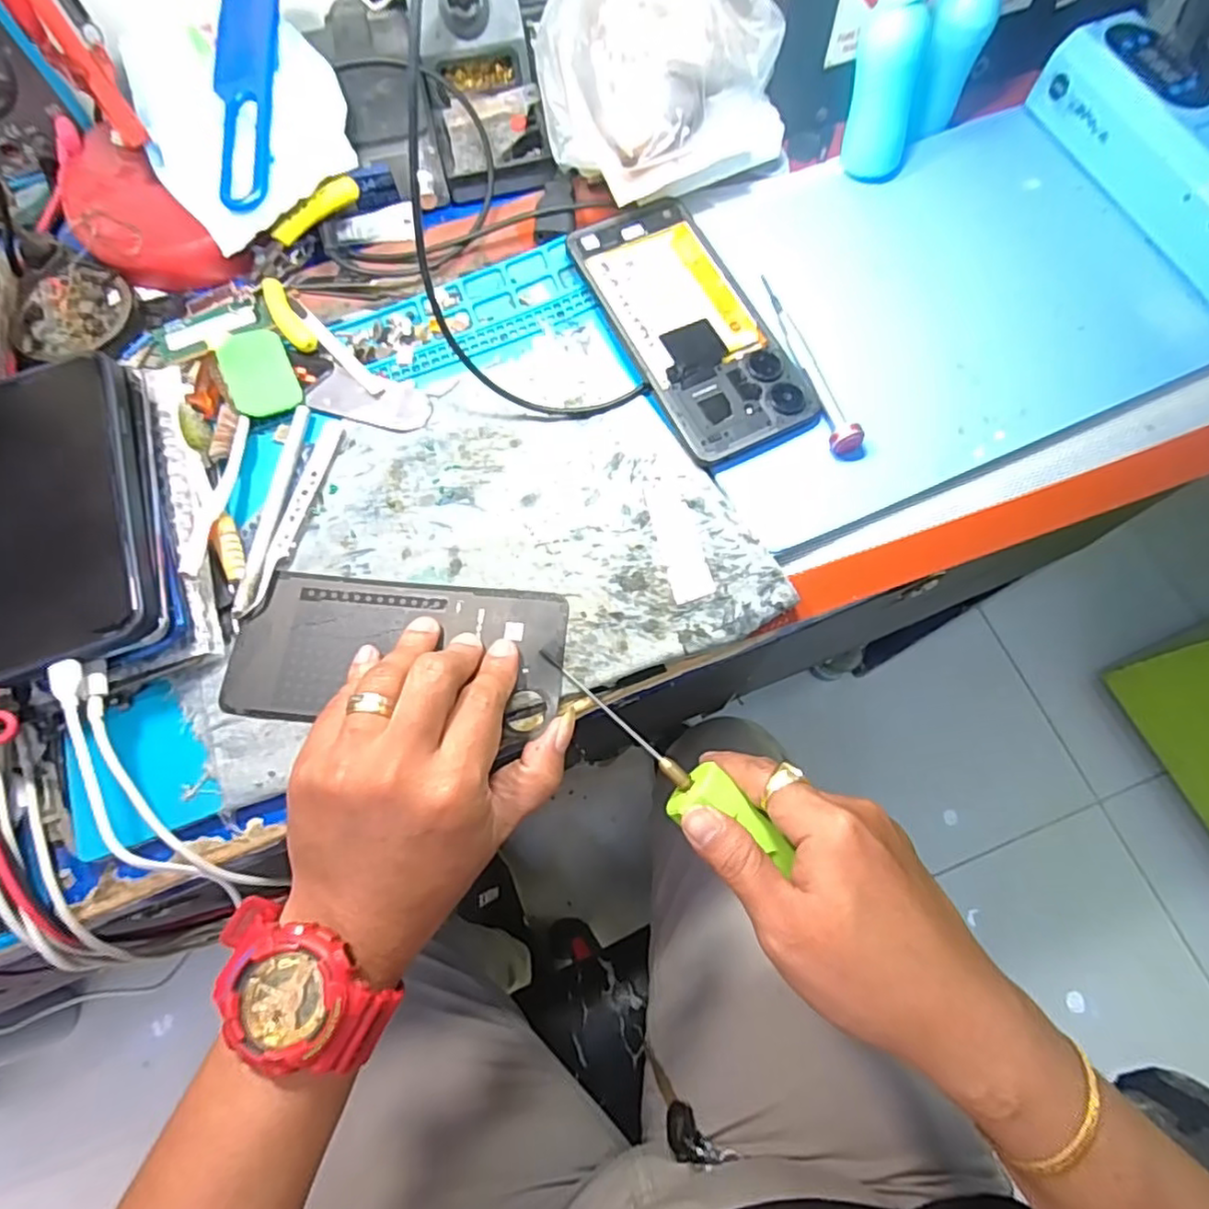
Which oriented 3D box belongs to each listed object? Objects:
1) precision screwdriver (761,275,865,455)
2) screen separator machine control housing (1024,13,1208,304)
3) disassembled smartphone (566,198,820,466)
[{"bbox_3d":[0.112,-0.138,0.358,0.014,0.017,0.121,-16,76,-4],"label":"precision screwdriver"},{"bbox_3d":[0.330,-0.243,0.367,0.053,0.046,0.208,-23,73,-5],"label":"screen separator machine control housing"},{"bbox_3d":[0.047,-0.156,0.366,0.074,0.015,0.164,-25,77,-7],"label":"disassembled smartphone"}]

